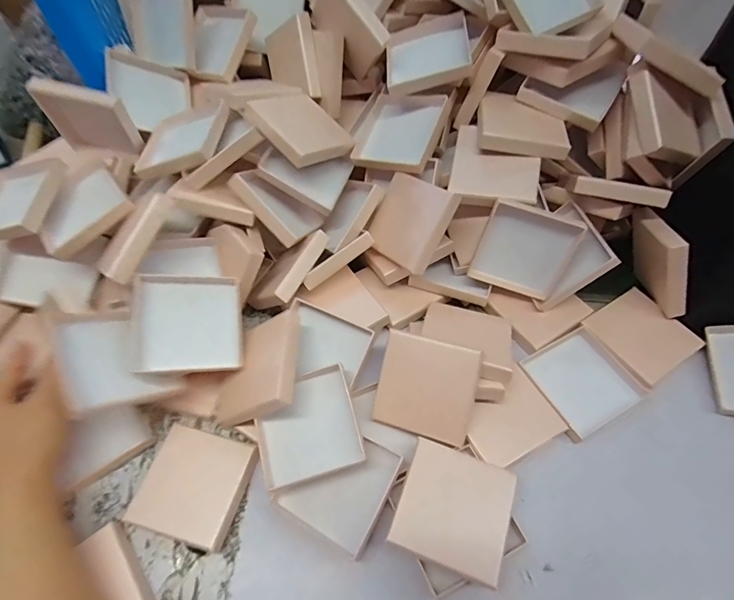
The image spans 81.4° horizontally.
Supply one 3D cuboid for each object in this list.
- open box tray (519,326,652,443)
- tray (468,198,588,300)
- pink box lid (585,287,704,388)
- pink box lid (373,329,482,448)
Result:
[{"bbox_3d":[0.182,0.066,0.360,0.080,0.013,0.075,-26,58,-15],"label":"open box tray"},{"bbox_3d":[0.137,-0.044,0.376,0.079,0.077,0.013,20,37,9],"label":"tray"},{"bbox_3d":[0.246,0.031,0.385,0.073,0.008,0.074,-27,59,-15],"label":"pink box lid"},{"bbox_3d":[0.047,0.070,0.338,0.074,0.009,0.080,12,99,13],"label":"pink box lid"}]

